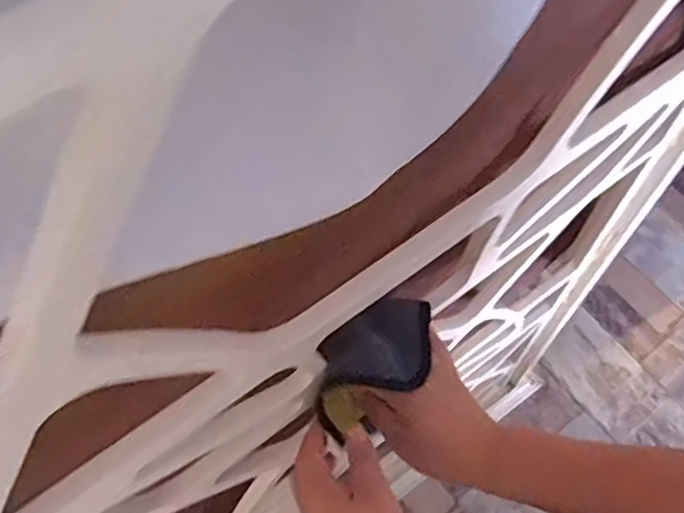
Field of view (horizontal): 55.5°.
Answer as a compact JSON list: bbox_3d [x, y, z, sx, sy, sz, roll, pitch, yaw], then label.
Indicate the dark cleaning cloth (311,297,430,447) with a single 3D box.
[{"bbox_3d":[0.028,0.079,0.515,0.125,0.057,0.067,-38,73,-16],"label":"dark cleaning cloth"}]

